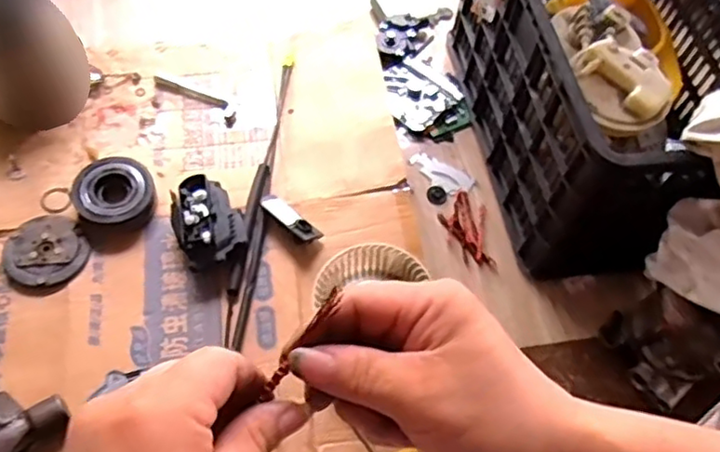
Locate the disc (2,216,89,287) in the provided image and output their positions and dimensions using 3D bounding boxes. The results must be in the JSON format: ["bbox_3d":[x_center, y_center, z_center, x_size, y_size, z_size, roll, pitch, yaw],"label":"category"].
[{"bbox_3d":[-0.420,0.033,0.852,0.098,0.017,0.103,0,58,0],"label":"disc"}]

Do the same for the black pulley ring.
[{"bbox_3d":[-0.342,-0.043,0.890,0.105,0.046,0.099,2,60,-4],"label":"black pulley ring"}]

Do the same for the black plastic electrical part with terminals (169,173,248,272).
[{"bbox_3d":[-0.204,-0.002,0.866,0.090,0.063,0.121,-19,63,-15],"label":"black plastic electrical part with terminals"}]

